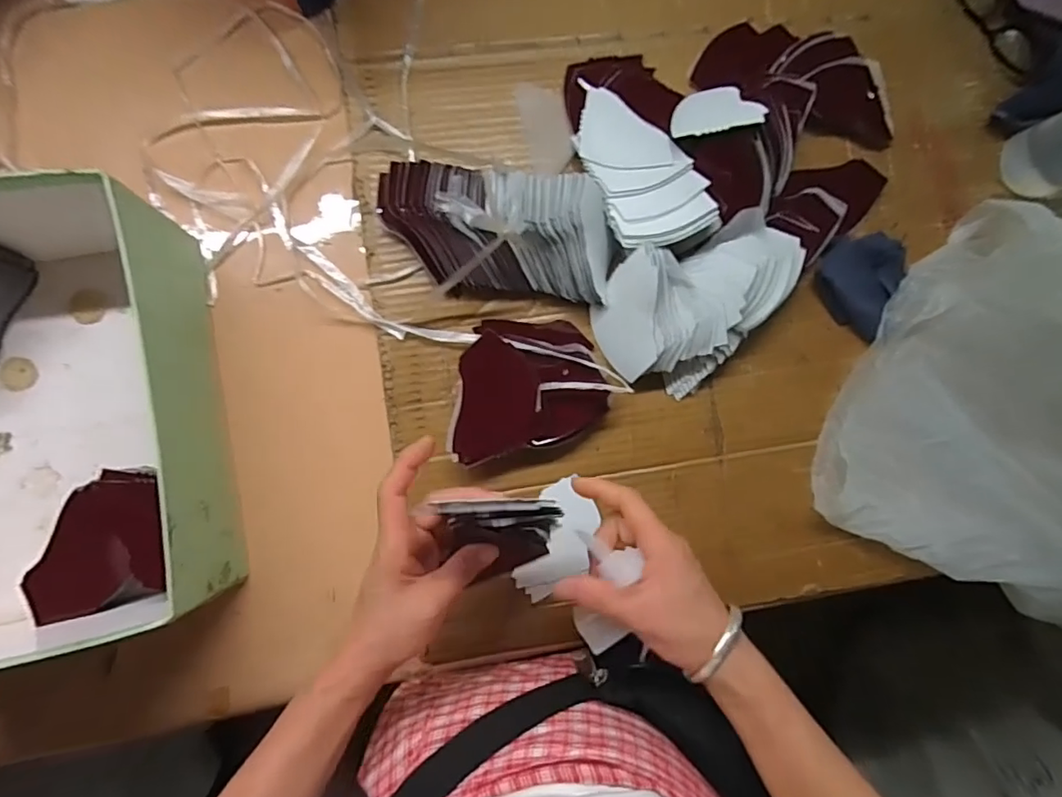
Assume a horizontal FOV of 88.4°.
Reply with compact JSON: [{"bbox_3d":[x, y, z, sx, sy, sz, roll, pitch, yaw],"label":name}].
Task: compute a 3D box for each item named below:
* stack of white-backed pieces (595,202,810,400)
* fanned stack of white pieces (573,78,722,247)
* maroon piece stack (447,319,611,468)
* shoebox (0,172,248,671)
[{"bbox_3d":[0.143,-0.093,0.471,0.122,0.054,0.184,42,84,-1],"label":"stack of white-backed pieces"},{"bbox_3d":[0.091,-0.204,0.473,0.087,0.052,0.160,-19,89,-6],"label":"fanned stack of white pieces"},{"bbox_3d":[-0.007,-0.014,0.461,0.138,0.037,0.113,-13,89,-7],"label":"maroon piece stack"},{"bbox_3d":[-0.358,0.017,0.391,0.240,0.119,0.316,-7,87,-5],"label":"shoebox"}]

